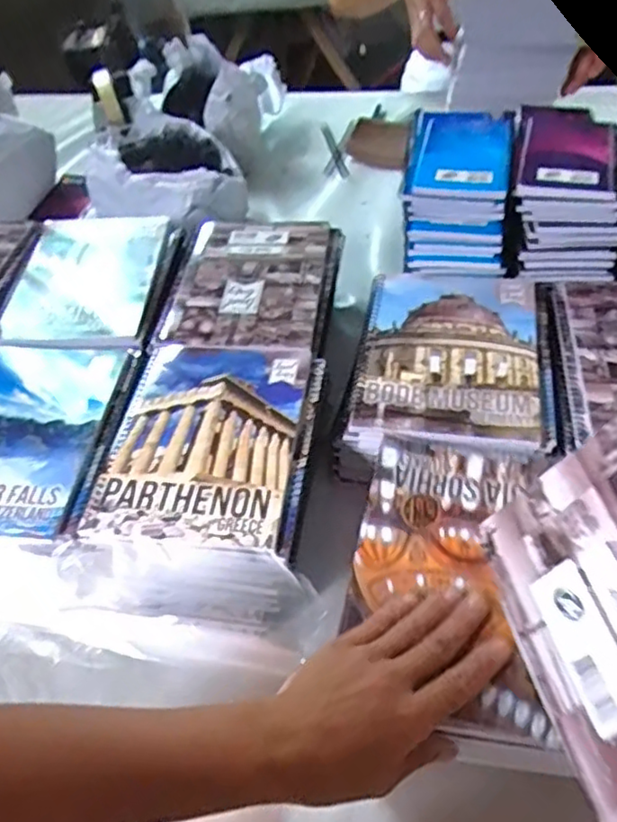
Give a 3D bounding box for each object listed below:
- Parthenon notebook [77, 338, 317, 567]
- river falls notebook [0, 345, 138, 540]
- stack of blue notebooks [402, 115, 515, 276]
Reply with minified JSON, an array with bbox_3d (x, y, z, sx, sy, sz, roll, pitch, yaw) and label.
[{"bbox_3d":[-0.080,0.021,0.522,0.160,0.011,0.187,4,50,9],"label":"Parthenon notebook"},{"bbox_3d":[-0.256,0.014,0.544,0.170,0.011,0.201,1,50,7],"label":"river falls notebook"},{"bbox_3d":[0.147,-0.219,0.641,0.098,0.093,0.146,3,50,9],"label":"stack of blue notebooks"}]

